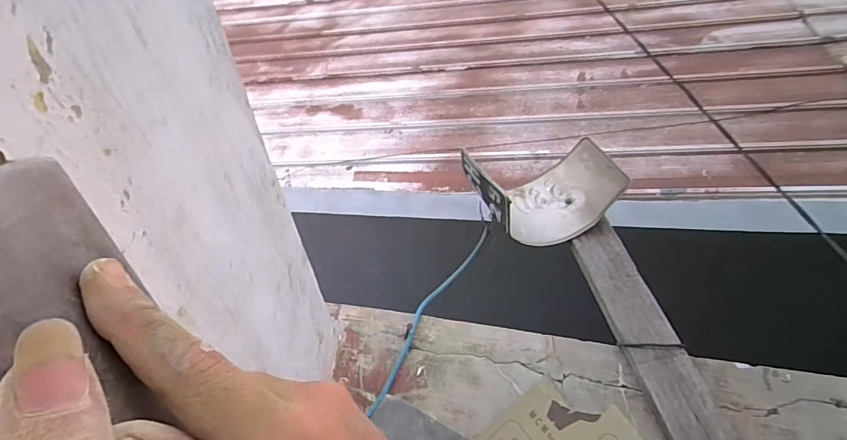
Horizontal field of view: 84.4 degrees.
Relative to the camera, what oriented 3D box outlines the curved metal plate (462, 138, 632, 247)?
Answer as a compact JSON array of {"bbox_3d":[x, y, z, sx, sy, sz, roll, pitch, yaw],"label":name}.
[{"bbox_3d":[0.159,-0.041,0.593,0.187,0.096,0.119,-22,54,-16],"label":"curved metal plate"}]

